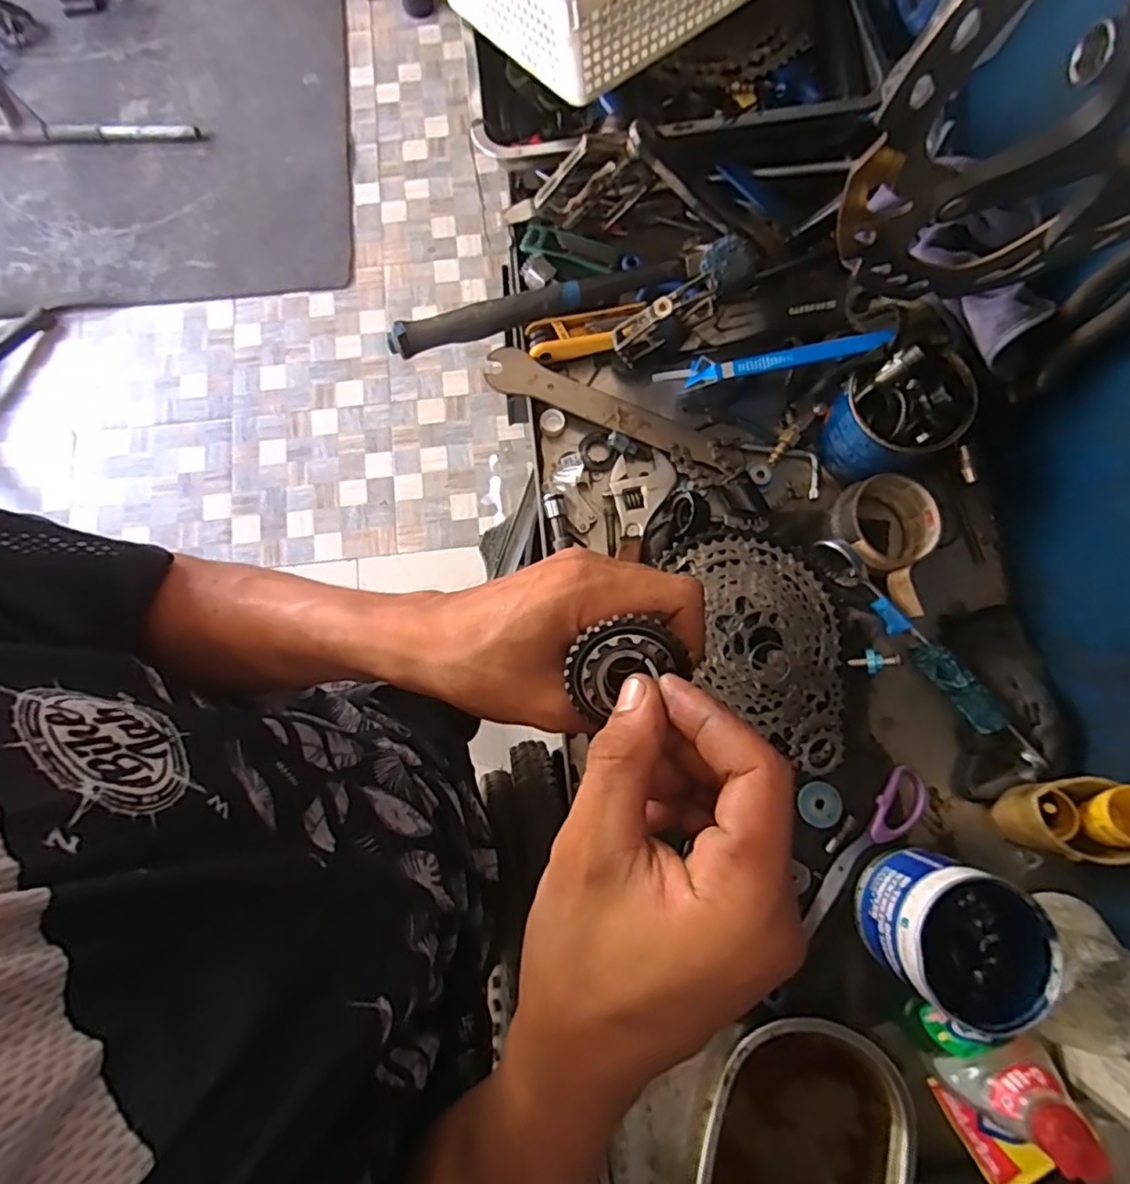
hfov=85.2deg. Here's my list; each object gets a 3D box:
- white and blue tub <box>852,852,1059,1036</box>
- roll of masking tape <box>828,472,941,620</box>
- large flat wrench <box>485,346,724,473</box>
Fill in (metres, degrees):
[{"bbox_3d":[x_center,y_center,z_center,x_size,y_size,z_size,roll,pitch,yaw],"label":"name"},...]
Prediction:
[{"bbox_3d":[0.301,0.263,0.470,0.115,0.080,0.105,41,82,8],"label":"white and blue tub"},{"bbox_3d":[0.296,-0.047,0.558,0.086,0.049,0.118,-37,80,-6],"label":"roll of masking tape"},{"bbox_3d":[0.039,-0.180,0.593,0.233,0.011,0.041,22,80,5],"label":"large flat wrench"}]

